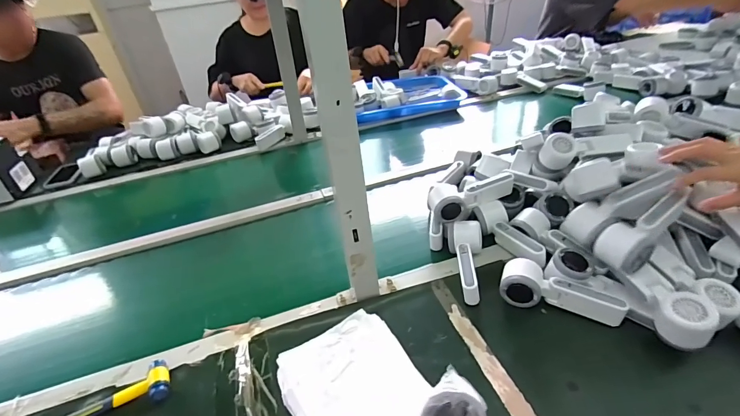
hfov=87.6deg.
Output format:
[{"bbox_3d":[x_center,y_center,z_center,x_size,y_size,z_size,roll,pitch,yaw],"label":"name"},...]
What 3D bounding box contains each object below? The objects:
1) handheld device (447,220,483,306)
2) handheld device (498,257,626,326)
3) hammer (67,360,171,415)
[{"bbox_3d":[0.158,0.087,0.646,0.060,0.047,0.151,3,37,13],"label":"handheld device"},{"bbox_3d":[0.284,0.128,0.579,0.166,0.049,0.063,10,39,22],"label":"handheld device"},{"bbox_3d":[-0.393,0.272,0.507,0.242,0.025,0.060,-19,37,-17],"label":"hammer"}]

